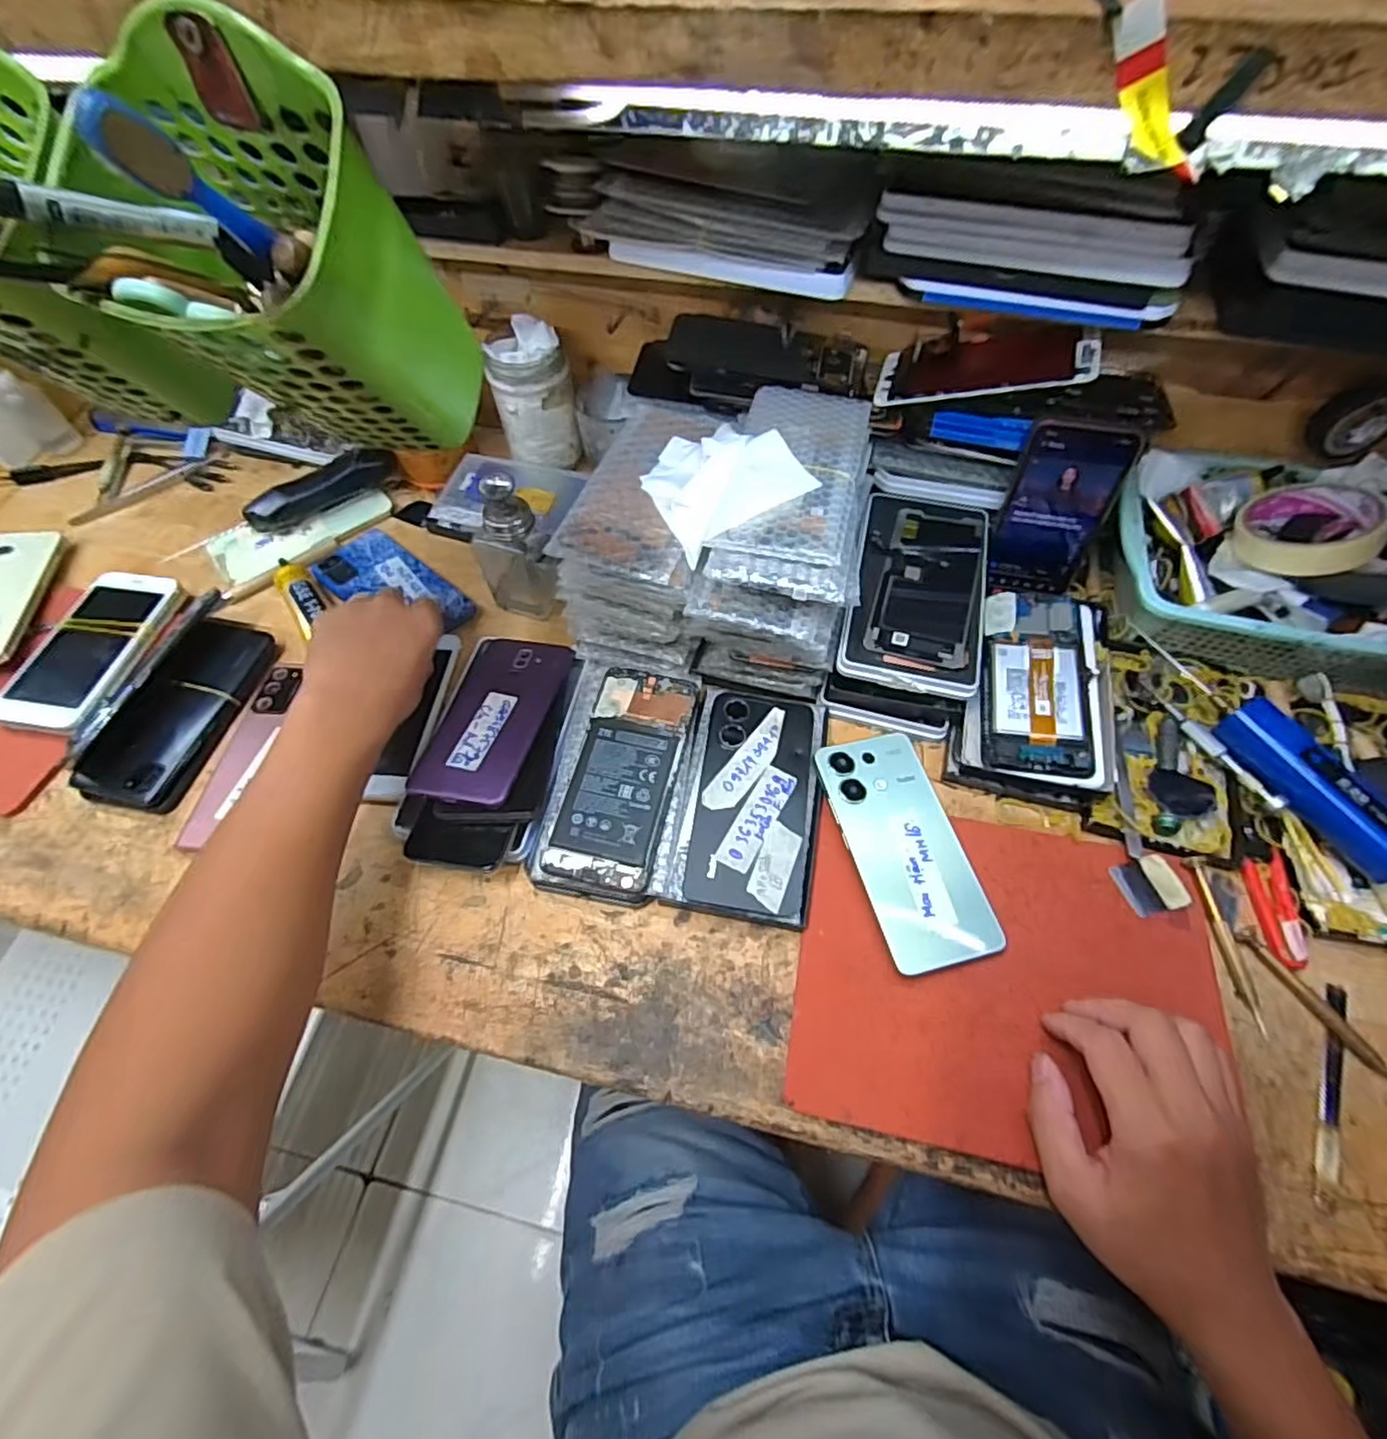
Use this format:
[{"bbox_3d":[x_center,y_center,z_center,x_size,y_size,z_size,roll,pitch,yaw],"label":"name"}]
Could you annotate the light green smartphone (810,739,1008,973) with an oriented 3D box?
[{"bbox_3d":[0.143,0.084,0.445,0.076,0.014,0.158,-13,59,-7],"label":"light green smartphone"}]

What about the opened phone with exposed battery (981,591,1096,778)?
[{"bbox_3d":[0.255,-0.030,0.490,0.072,0.009,0.152,4,62,16],"label":"opened phone with exposed battery"}]

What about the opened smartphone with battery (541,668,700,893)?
[{"bbox_3d":[-0.049,0.035,0.462,0.071,0.013,0.162,11,60,8],"label":"opened smartphone with battery"}]

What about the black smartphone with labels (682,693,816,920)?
[{"bbox_3d":[0.041,0.052,0.453,0.075,0.013,0.155,6,59,5],"label":"black smartphone with labels"}]

